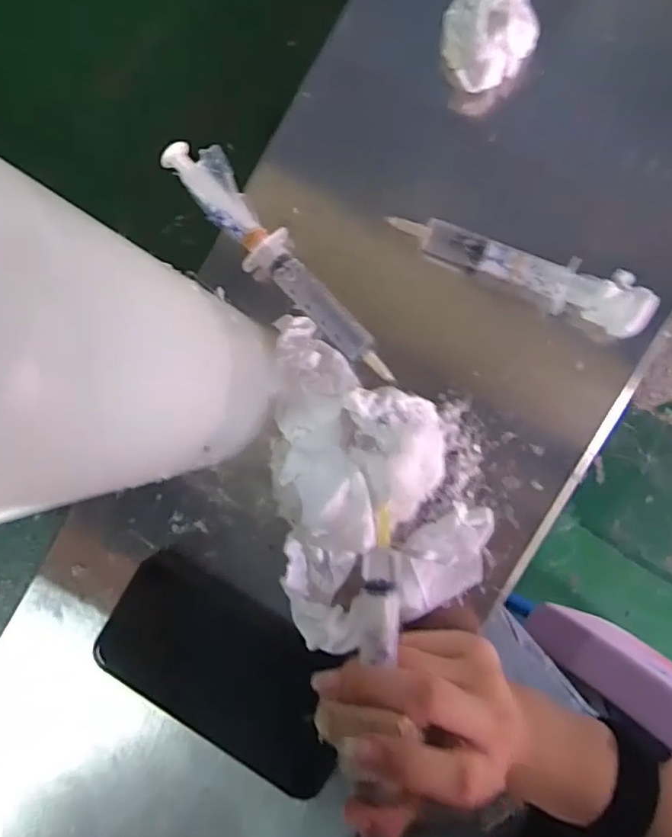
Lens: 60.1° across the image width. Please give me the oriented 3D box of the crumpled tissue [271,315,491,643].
[{"bbox_3d":[0.020,0.033,0.296,0.111,0.046,0.172,-6,90,7],"label":"crumpled tissue"}]

